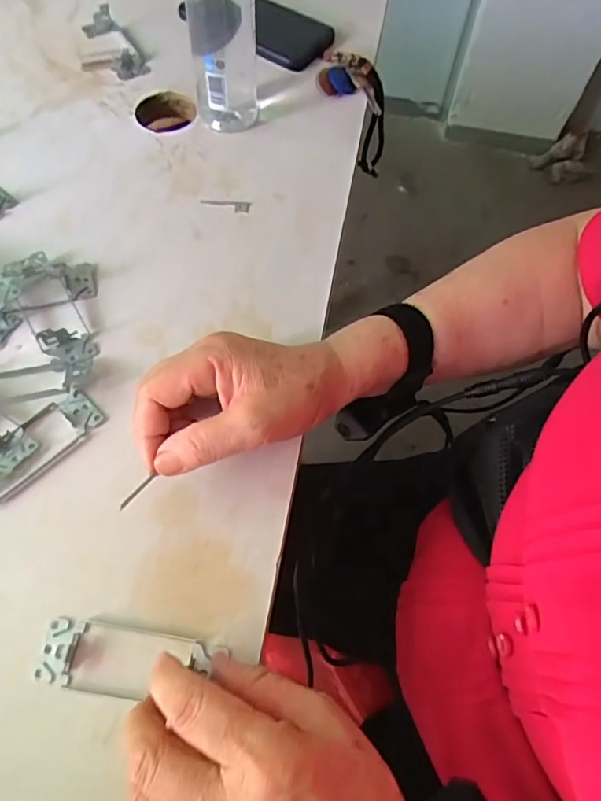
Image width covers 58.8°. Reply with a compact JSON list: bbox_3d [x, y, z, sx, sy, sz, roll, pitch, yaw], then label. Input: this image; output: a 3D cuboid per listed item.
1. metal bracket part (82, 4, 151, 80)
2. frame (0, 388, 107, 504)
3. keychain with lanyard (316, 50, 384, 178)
[{"bbox_3d":[-0.199,-0.372,0.550,0.062,0.024,0.100,-16,65,-10],"label":"metal bracket part"},{"bbox_3d":[-0.184,0.030,0.352,0.037,0.019,0.103,42,69,17],"label":"frame"},{"bbox_3d":[0.064,-0.303,0.573,0.062,0.129,0.087,-2,61,21],"label":"keychain with lanyard"}]

